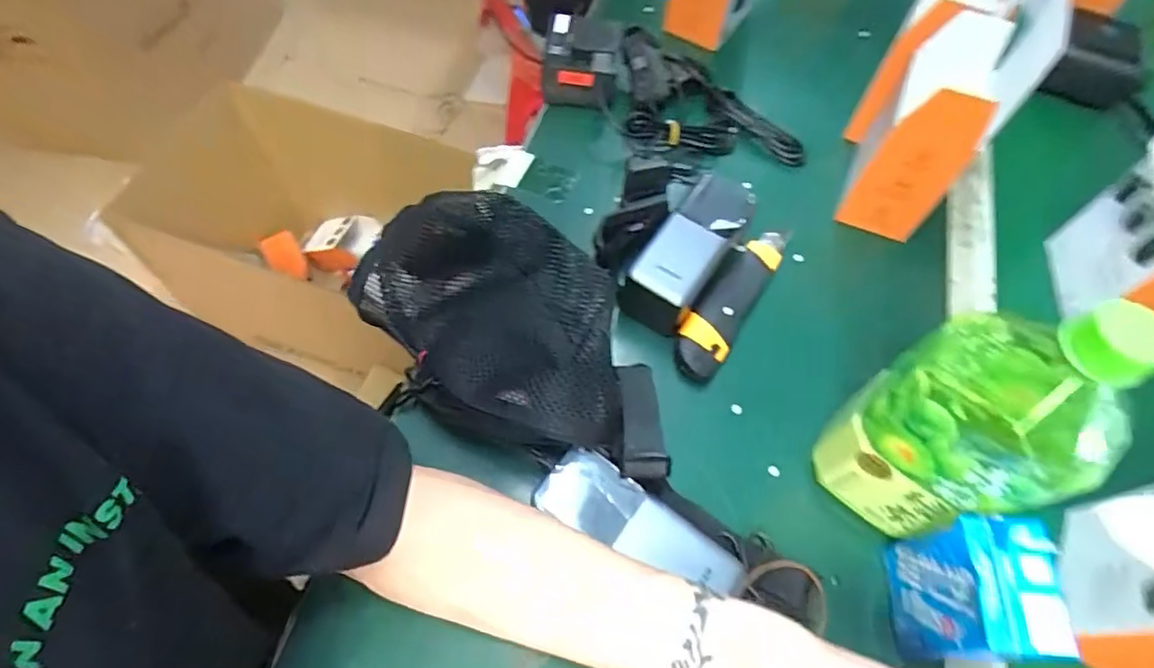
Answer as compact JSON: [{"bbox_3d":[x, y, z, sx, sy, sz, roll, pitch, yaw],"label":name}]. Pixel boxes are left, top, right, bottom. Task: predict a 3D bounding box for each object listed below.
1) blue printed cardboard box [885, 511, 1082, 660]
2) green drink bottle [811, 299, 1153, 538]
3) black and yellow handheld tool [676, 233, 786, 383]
[{"bbox_3d":[0.219,0.149,0.340,0.039,0.105,0.069,3,62,-2],"label":"blue printed cardboard box"},{"bbox_3d":[0.217,0.046,0.327,0.086,0.211,0.079,40,67,16],"label":"green drink bottle"},{"bbox_3d":[0.128,-0.037,0.480,0.042,0.035,0.163,31,65,12],"label":"black and yellow handheld tool"}]

